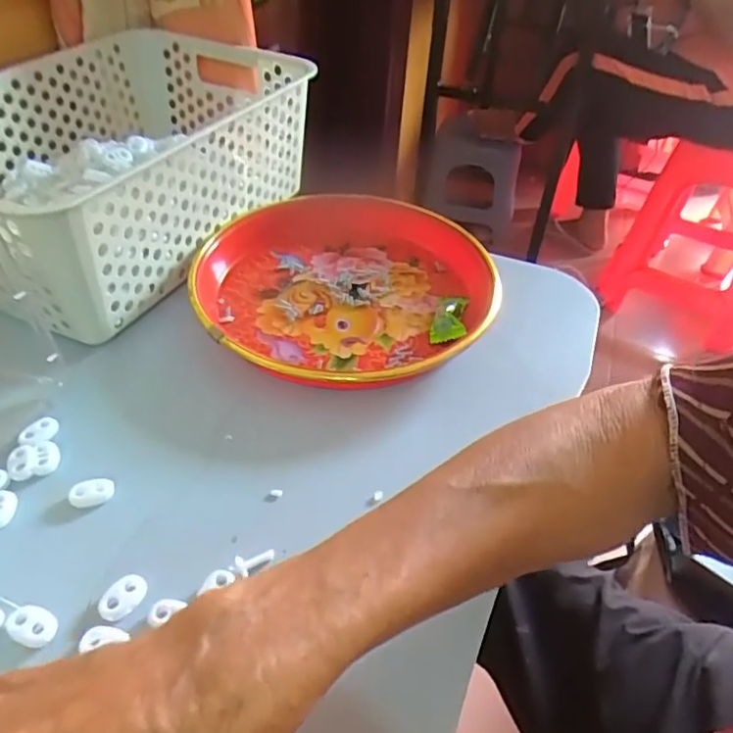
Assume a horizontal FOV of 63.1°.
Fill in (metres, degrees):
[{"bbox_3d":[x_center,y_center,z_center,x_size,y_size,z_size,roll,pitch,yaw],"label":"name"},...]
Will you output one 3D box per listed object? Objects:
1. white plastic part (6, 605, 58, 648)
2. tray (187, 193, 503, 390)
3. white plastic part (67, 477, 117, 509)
[{"bbox_3d":[-0.149,0.115,0.265,0.023,0.004,0.015,18,44,14],"label":"white plastic part"},{"bbox_3d":[-0.015,-0.057,0.434,0.205,0.041,0.203,3,42,-2],"label":"tray"},{"bbox_3d":[-0.146,0.067,0.317,0.022,0.006,0.016,-3,43,-8],"label":"white plastic part"}]

